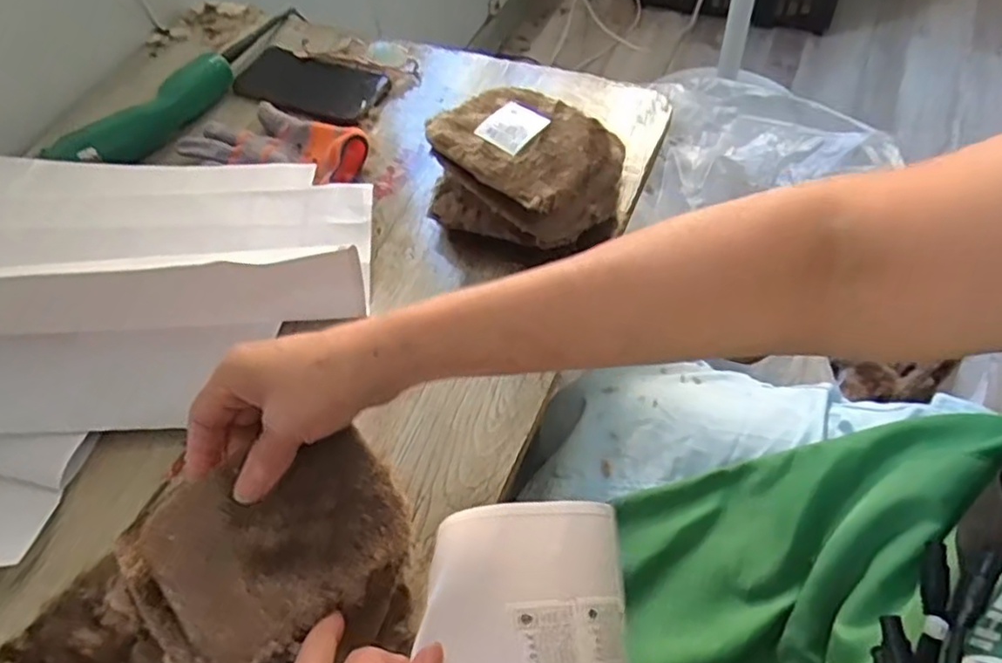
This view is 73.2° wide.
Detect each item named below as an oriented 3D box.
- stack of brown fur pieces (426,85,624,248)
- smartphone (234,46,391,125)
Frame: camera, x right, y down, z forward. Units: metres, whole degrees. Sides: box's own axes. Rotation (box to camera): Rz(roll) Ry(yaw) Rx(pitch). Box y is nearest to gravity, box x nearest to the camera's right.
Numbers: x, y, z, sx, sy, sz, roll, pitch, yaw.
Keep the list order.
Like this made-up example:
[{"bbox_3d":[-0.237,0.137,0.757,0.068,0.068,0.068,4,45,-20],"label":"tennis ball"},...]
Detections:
[{"bbox_3d":[0.023,-0.116,0.531,0.143,0.089,0.106,27,62,23],"label":"stack of brown fur pieces"},{"bbox_3d":[-0.199,-0.255,0.700,0.164,0.013,0.078,20,60,19],"label":"smartphone"}]

